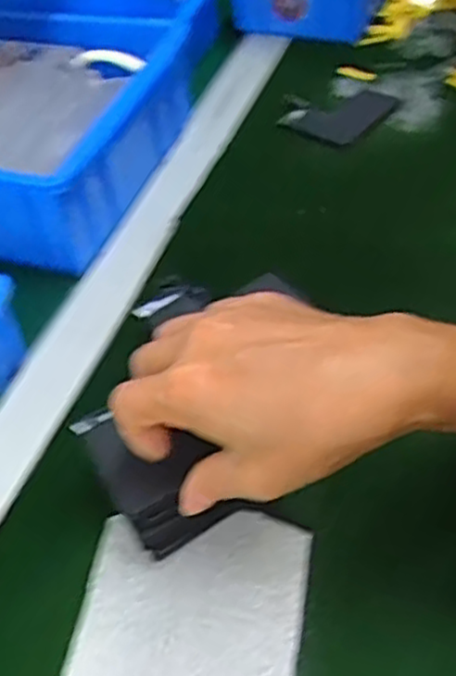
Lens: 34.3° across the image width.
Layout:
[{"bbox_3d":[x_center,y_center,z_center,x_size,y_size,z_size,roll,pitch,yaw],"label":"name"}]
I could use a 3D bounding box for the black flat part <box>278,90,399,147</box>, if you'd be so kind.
[{"bbox_3d":[0.097,-0.190,0.625,0.068,0.011,0.094,28,58,29],"label":"black flat part"}]

